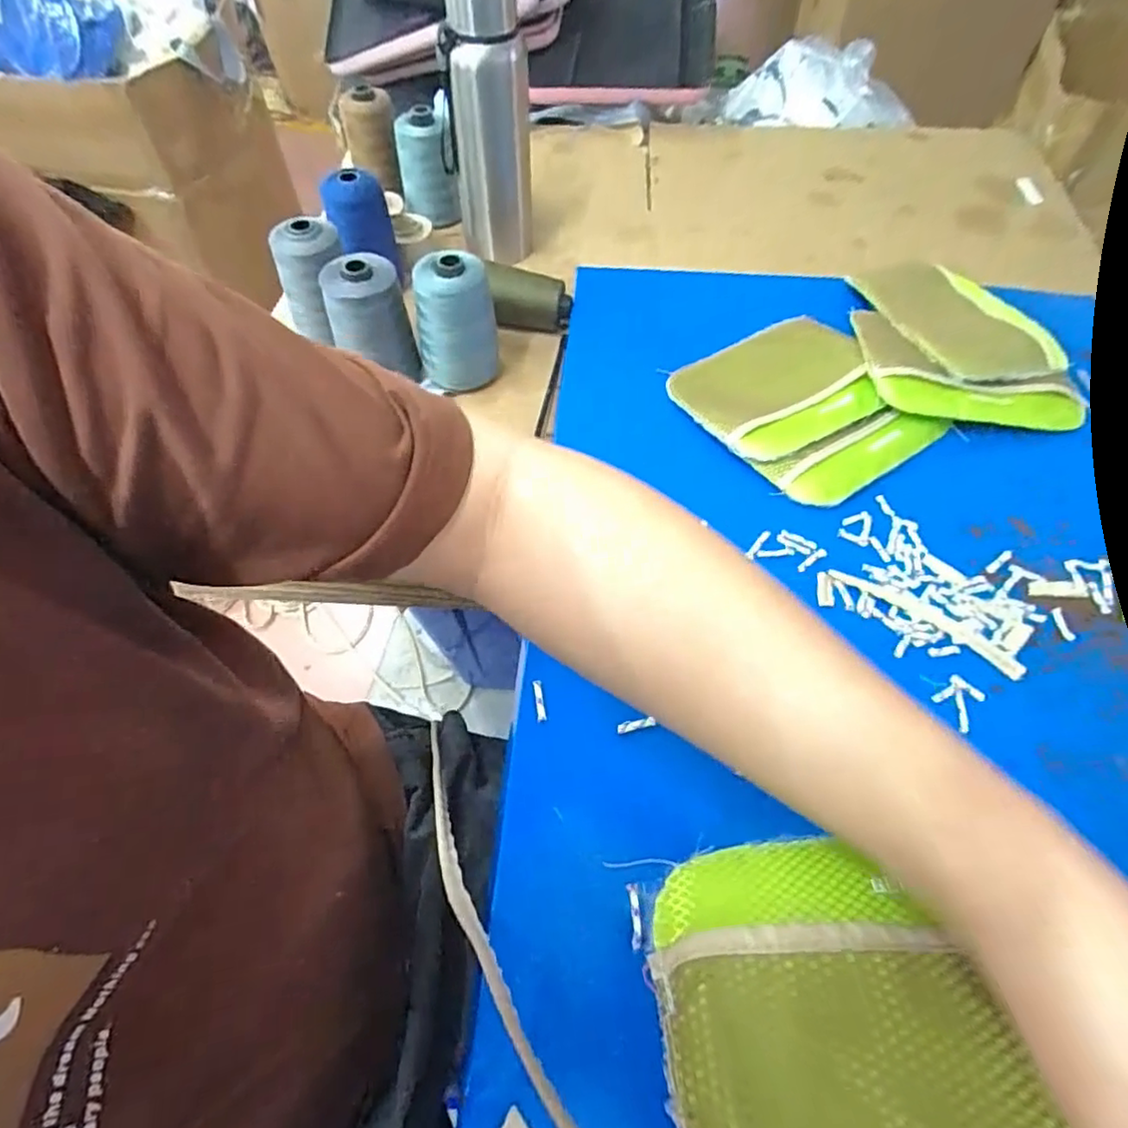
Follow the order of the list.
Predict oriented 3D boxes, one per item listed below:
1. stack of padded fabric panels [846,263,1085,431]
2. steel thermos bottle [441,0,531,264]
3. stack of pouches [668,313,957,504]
[{"bbox_3d":[0.368,-0.218,0.596,0.184,0.027,0.219,1,59,2],"label":"stack of padded fabric panels"},{"bbox_3d":[-0.074,-0.444,0.633,0.077,0.268,0.071,-5,58,-2],"label":"steel thermos bottle"},{"bbox_3d":[0.213,-0.147,0.548,0.177,0.023,0.193,-32,64,-17],"label":"stack of pouches"}]

